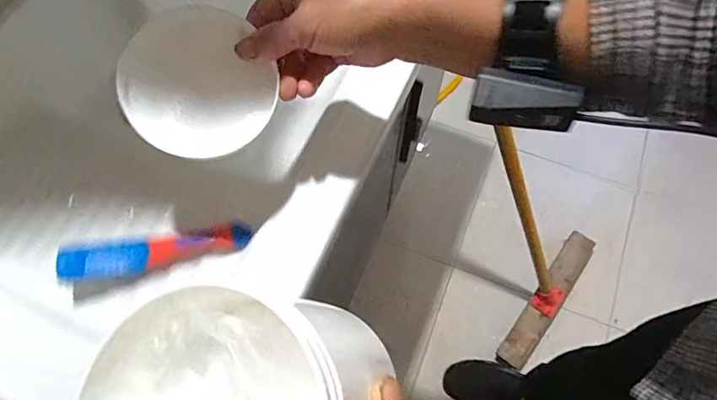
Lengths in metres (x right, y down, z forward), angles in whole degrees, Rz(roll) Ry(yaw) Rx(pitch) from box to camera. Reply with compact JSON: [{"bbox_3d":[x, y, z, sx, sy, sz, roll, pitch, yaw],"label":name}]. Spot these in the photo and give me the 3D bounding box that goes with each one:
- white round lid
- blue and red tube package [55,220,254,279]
[{"bbox_3d":[-0.123,-0.088,0.365,0.106,0.010,0.109,1,86,-10],"label":"white round lid"},{"bbox_3d":[-0.181,0.044,0.432,0.161,0.025,0.029,-11,66,-4],"label":"blue and red tube package"}]

